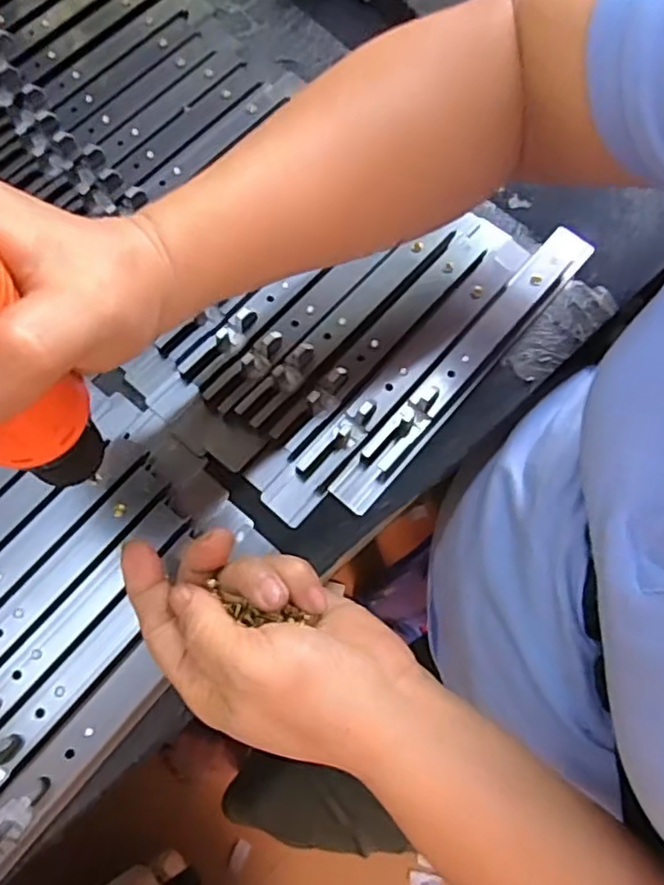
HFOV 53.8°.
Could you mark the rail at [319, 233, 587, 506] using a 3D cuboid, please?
[{"bbox_3d":[0.078,-0.049,0.361,0.027,0.007,0.215,38,75,10],"label":"rail"}]

